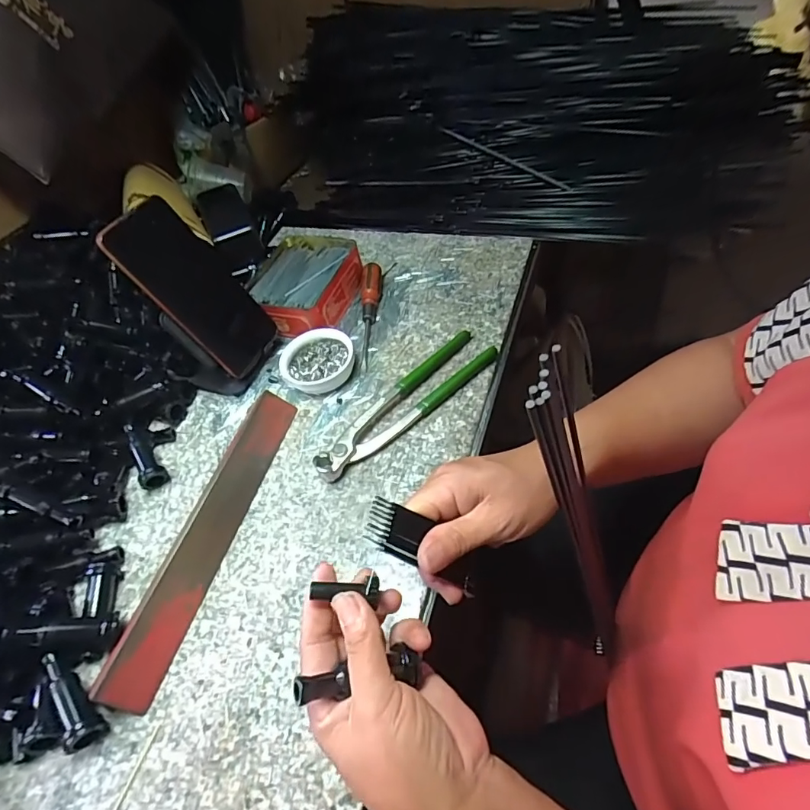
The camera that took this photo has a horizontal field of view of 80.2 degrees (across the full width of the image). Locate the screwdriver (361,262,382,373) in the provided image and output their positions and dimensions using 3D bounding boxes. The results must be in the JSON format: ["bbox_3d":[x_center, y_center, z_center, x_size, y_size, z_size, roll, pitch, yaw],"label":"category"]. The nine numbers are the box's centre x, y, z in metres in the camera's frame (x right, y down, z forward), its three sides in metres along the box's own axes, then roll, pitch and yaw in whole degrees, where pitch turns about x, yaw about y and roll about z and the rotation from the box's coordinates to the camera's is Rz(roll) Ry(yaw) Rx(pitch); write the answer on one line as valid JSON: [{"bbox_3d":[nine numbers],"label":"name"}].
[{"bbox_3d":[-0.037,-0.101,0.518,0.022,0.020,0.140,-7,52,7],"label":"screwdriver"}]

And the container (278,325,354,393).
[{"bbox_3d":[-0.088,-0.045,0.479,0.072,0.021,0.068,-6,52,8],"label":"container"}]

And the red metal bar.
[{"bbox_3d":[-0.156,0.096,0.386,0.034,0.020,0.256,7,55,17],"label":"red metal bar"}]

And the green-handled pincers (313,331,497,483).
[{"bbox_3d":[0.001,-0.003,0.437,0.195,0.020,0.051,-42,56,-19],"label":"green-handled pincers"}]

